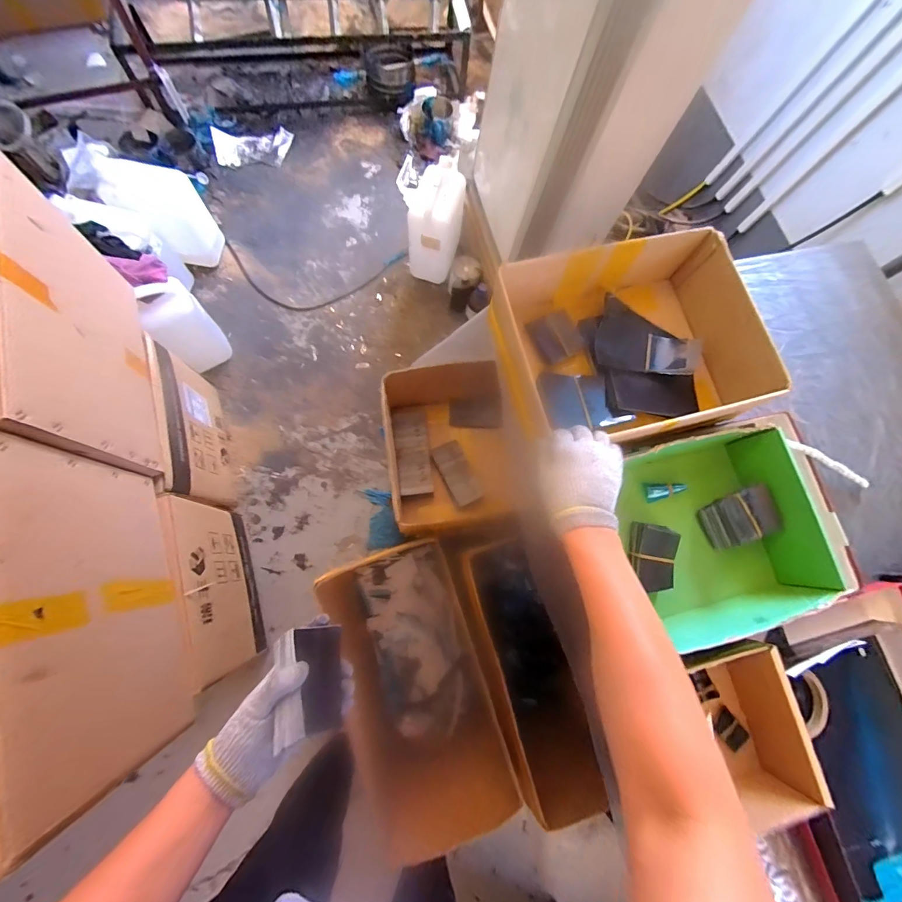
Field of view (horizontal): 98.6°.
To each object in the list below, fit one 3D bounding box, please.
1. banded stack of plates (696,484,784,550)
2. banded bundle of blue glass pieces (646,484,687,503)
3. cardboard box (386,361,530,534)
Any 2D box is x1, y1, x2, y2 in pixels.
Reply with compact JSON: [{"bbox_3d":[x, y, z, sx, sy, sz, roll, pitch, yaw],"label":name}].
[{"bbox_3d":[0.419,0.097,0.564,0.102,0.050,0.073,-15,78,-11],"label":"banded stack of plates"},{"bbox_3d":[0.322,0.059,0.580,0.055,0.017,0.023,-16,73,11],"label":"banded bundle of blue glass pieces"},{"bbox_3d":[-0.011,0.002,0.892,0.268,0.132,0.362,-10,77,-9],"label":"cardboard box"}]

